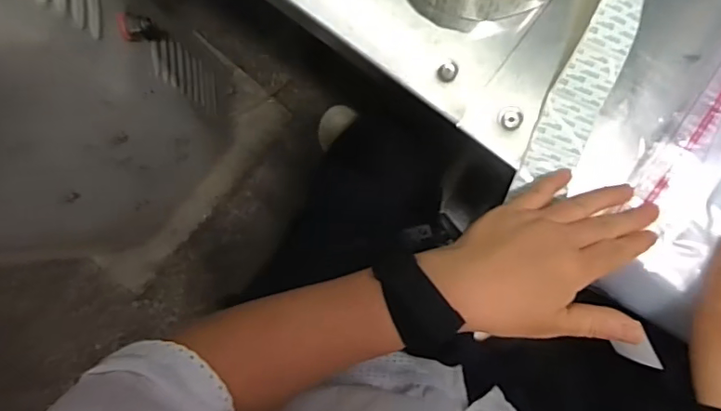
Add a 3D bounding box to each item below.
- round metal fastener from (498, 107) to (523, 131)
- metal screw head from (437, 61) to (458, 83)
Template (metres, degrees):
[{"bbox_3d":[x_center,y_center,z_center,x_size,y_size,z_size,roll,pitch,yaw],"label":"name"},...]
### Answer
[{"bbox_3d":[0.113,-0.065,0.393,0.018,0.004,0.018,0,88,4],"label":"round metal fastener"},{"bbox_3d":[0.067,-0.101,0.396,0.016,0.004,0.014,-43,86,2],"label":"metal screw head"}]

